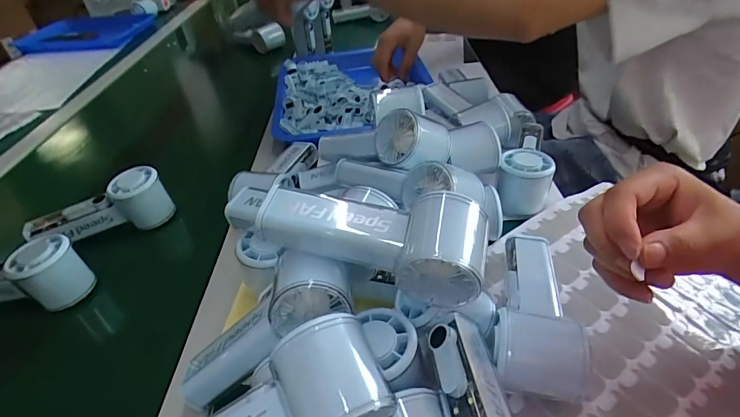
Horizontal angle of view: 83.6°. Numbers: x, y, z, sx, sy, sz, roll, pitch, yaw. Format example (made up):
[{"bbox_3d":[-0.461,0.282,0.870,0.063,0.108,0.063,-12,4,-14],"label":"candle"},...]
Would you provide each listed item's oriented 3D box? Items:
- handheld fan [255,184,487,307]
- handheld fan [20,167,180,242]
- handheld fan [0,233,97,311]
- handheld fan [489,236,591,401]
[{"bbox_3d":[0.002,0.023,0.280,0.150,0.052,0.056,3,40,13],"label":"handheld fan"},{"bbox_3d":[-0.321,0.005,0.494,0.150,0.061,0.047,-24,41,-19],"label":"handheld fan"},{"bbox_3d":[-0.372,0.074,0.426,0.150,0.067,0.055,-3,39,5],"label":"handheld fan"},{"bbox_3d":[0.129,0.078,0.324,0.062,0.042,0.146,6,40,16],"label":"handheld fan"}]

